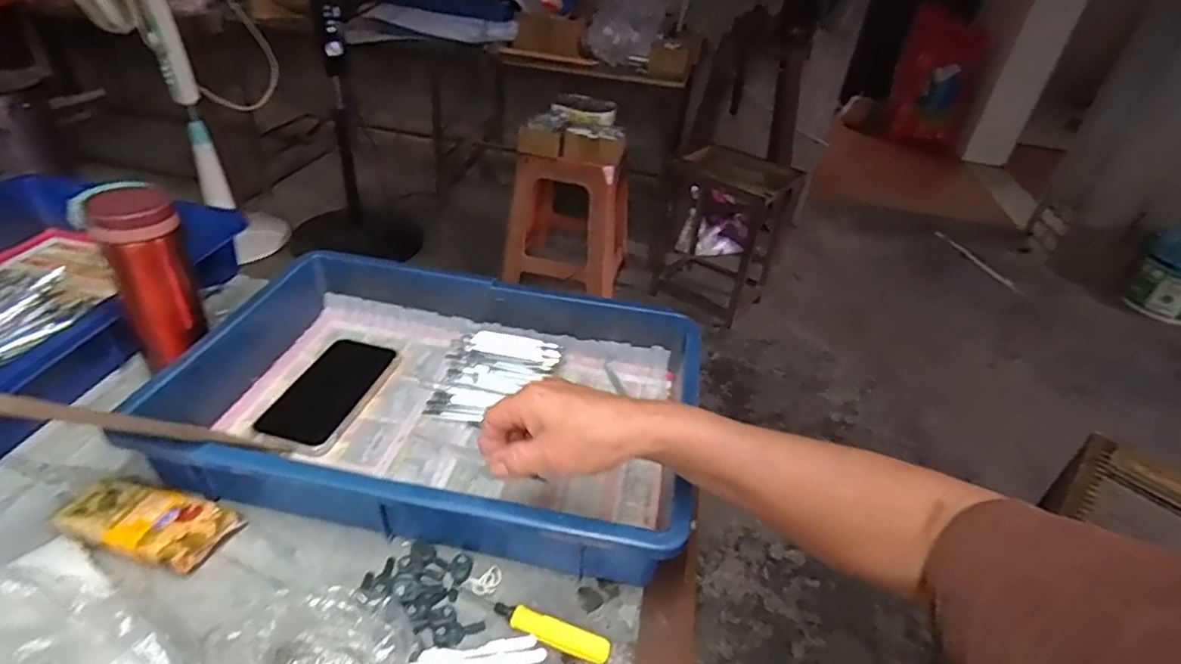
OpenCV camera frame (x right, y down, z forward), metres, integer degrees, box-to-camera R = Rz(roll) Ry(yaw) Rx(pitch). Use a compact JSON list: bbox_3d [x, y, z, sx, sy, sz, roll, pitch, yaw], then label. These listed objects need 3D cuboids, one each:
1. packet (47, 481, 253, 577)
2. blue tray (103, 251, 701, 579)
[{"bbox_3d":[-0.327,0.138,0.448,0.107,0.025,0.056,14,36,9],"label":"packet"},{"bbox_3d":[-0.127,0.057,0.546,0.427,0.082,0.287,12,36,7],"label":"blue tray"}]

